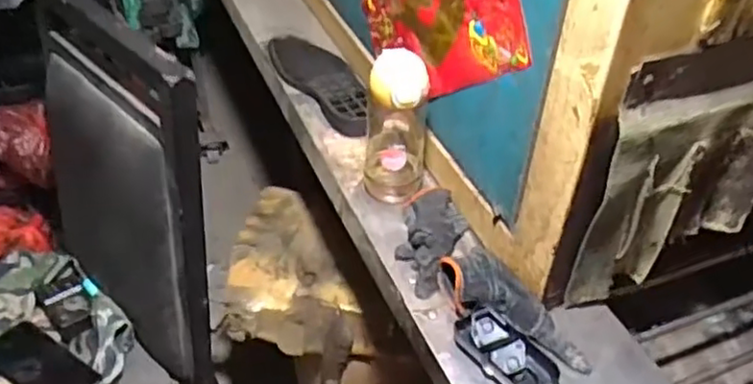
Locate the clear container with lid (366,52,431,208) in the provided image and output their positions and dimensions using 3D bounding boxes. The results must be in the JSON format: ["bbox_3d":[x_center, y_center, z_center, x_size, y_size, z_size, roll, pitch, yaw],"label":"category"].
[{"bbox_3d":[0.024,-0.070,0.826,0.072,0.204,0.070,4,42,3],"label":"clear container with lid"}]

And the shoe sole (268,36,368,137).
[{"bbox_3d":[-0.084,-0.186,1.069,0.100,0.033,0.305,-20,46,-21],"label":"shoe sole"}]

